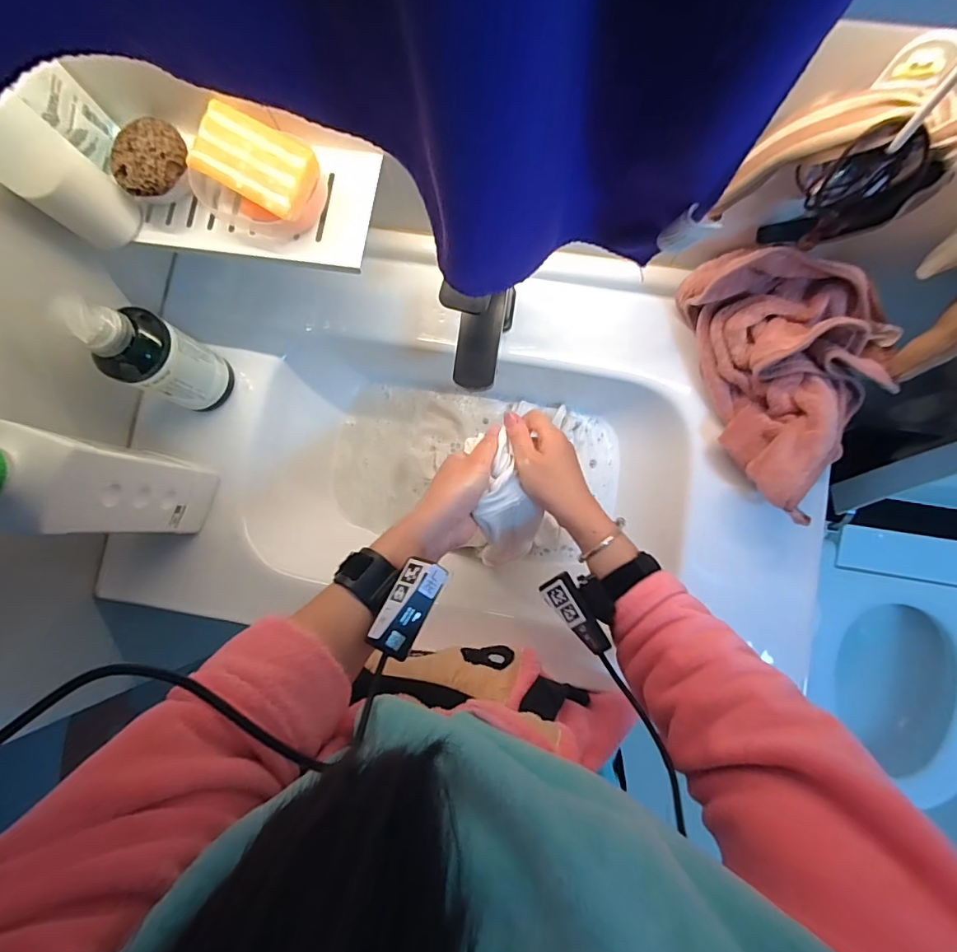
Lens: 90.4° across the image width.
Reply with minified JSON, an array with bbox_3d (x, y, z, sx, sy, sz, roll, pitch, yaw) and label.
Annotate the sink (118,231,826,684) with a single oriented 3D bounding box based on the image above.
[{"bbox_3d":[-0.011,-0.020,0.587,0.779,0.122,0.439,8,84,3],"label":"sink"}]

